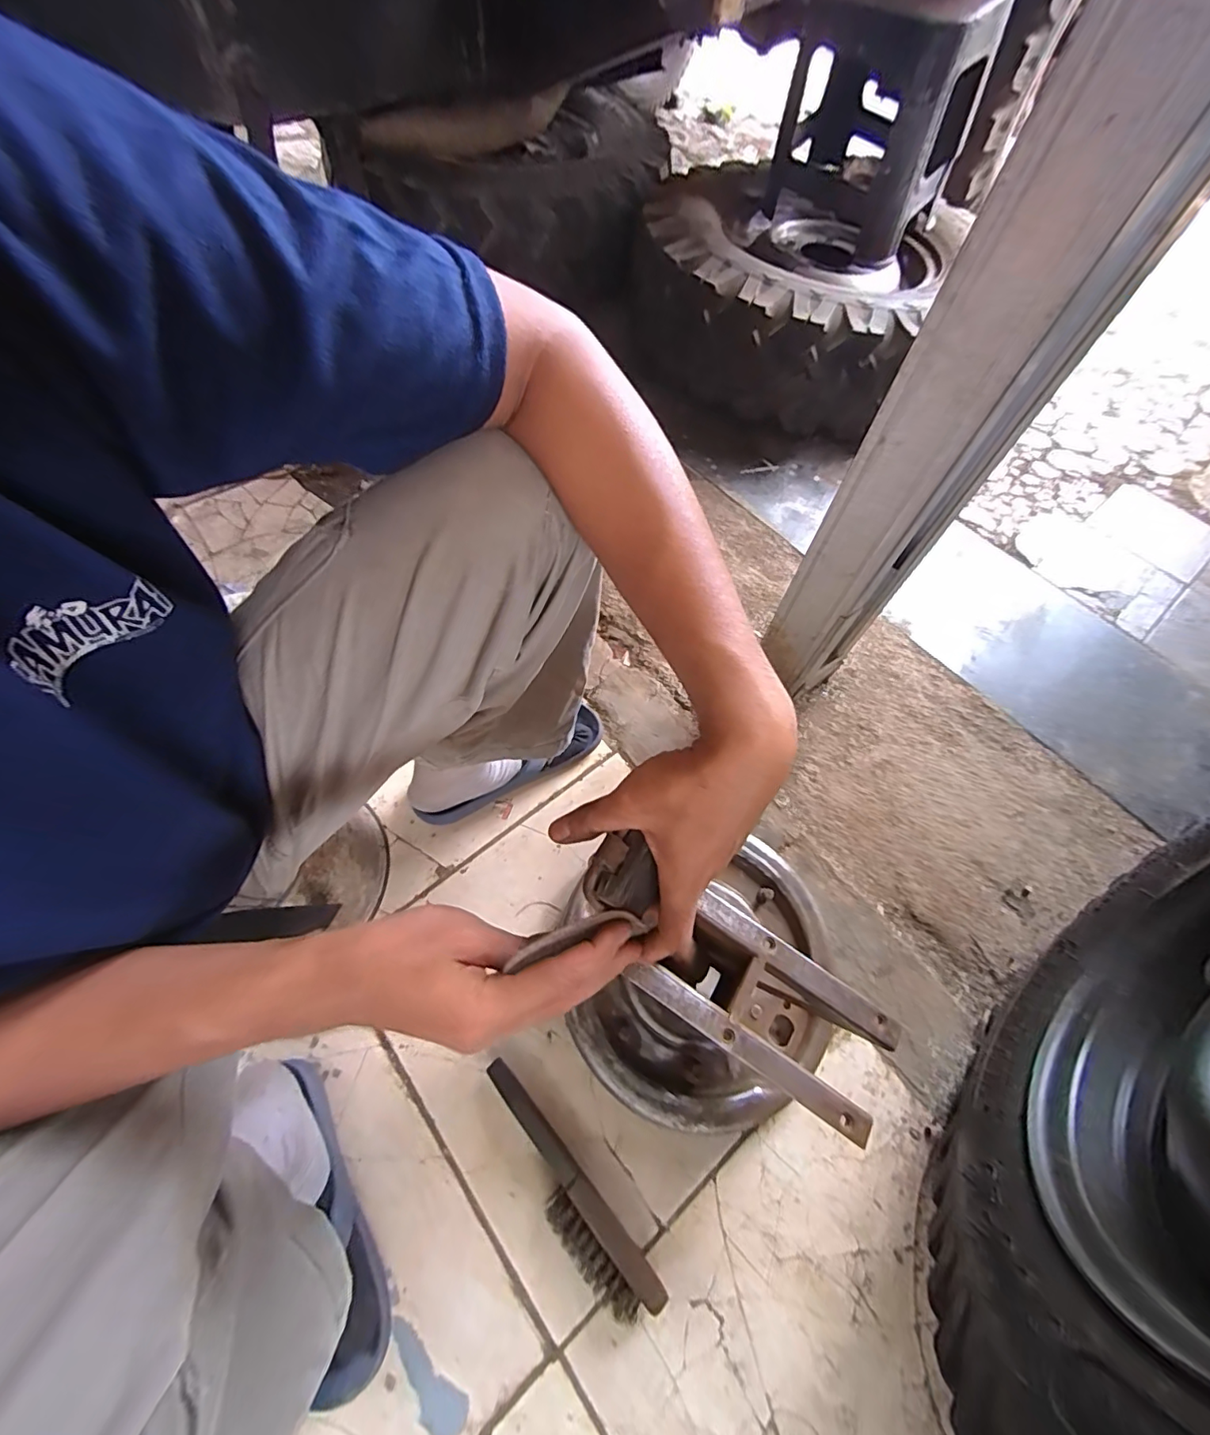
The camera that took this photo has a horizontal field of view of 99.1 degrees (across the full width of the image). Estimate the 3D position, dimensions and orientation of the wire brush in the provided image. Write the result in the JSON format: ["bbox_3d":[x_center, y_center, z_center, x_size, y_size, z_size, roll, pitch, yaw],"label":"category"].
[{"bbox_3d":[-0.042,0.438,0.480,0.045,0.027,0.233,-39,71,-20],"label":"wire brush"}]

